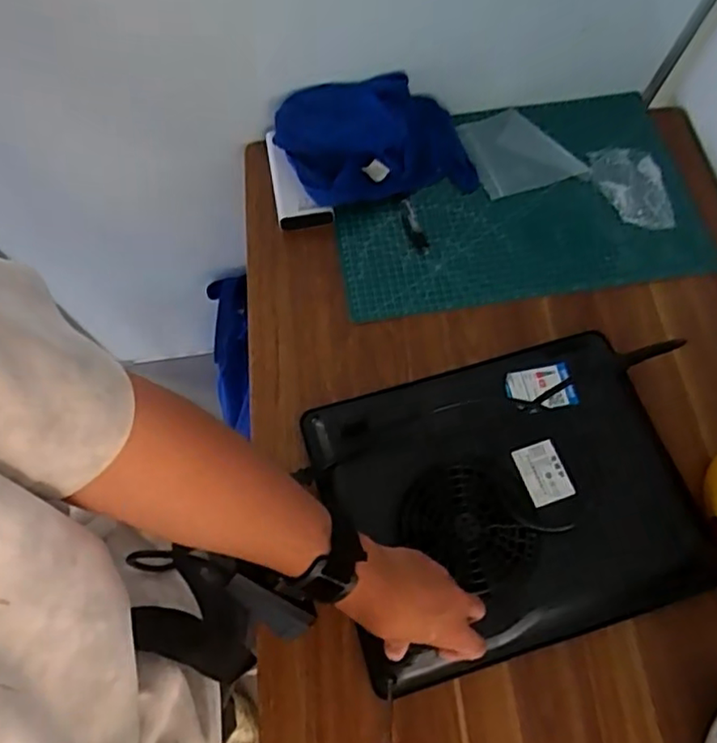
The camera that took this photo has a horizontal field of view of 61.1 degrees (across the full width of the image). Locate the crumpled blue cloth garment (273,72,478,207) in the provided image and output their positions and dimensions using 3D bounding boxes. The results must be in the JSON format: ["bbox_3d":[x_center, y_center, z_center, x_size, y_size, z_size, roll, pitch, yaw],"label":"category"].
[{"bbox_3d":[0.023,-0.284,0.751,0.228,0.073,0.138,-10,66,-6],"label":"crumpled blue cloth garment"}]

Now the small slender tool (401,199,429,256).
[{"bbox_3d":[0.068,-0.175,0.743,0.019,0.012,0.077,-17,67,-9],"label":"small slender tool"}]

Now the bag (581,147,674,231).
[{"bbox_3d":[0.337,-0.230,0.757,0.076,0.028,0.126,-12,66,-6],"label":"bag"}]

